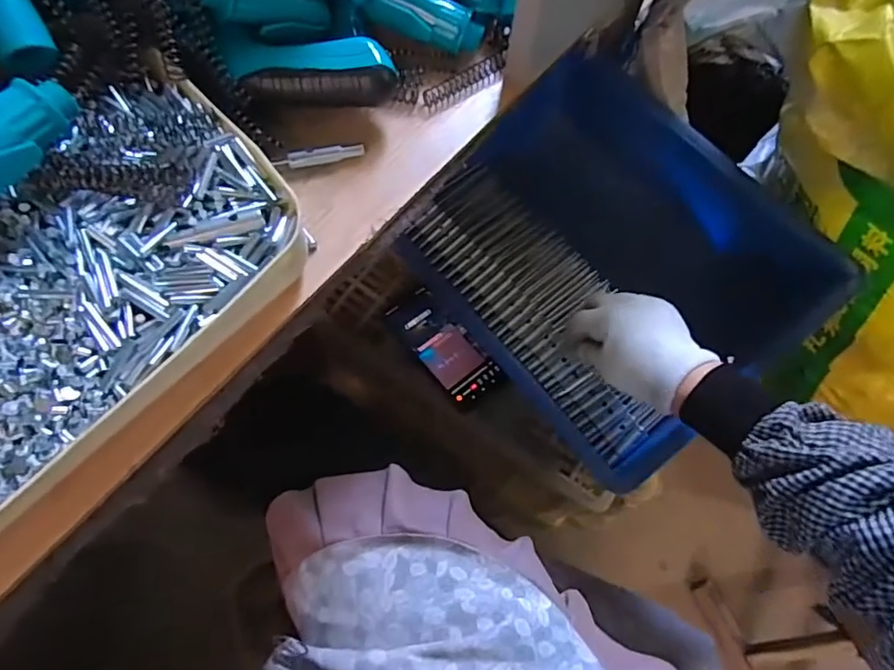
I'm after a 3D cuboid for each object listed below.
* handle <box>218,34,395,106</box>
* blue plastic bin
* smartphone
[{"bbox_3d":[-0.087,-0.171,0.350,0.106,0.022,0.045,-2,68,-3],"label":"handle"},{"bbox_3d":[0.151,-0.073,0.580,0.285,0.171,0.383,-36,74,-15],"label":"blue plastic bin"},{"bbox_3d":[-0.001,0.014,0.650,0.067,0.015,0.155,-33,75,-20],"label":"smartphone"}]

